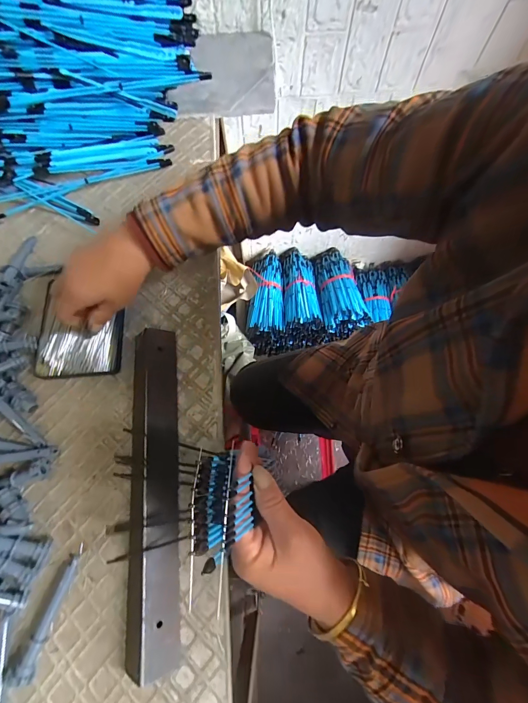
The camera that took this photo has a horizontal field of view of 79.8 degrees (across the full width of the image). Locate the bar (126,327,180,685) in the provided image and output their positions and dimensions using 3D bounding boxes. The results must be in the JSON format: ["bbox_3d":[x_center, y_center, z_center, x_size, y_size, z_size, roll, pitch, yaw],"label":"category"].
[{"bbox_3d":[-0.106,0.125,0.316,0.042,0.031,0.309,-6,70,-1],"label":"bar"}]

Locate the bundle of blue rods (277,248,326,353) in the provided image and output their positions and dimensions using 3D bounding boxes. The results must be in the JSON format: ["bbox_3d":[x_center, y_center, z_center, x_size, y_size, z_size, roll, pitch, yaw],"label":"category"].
[{"bbox_3d":[0.128,-0.170,1.098,0.143,0.162,0.287,0,70,1],"label":"bundle of blue rods"}]

